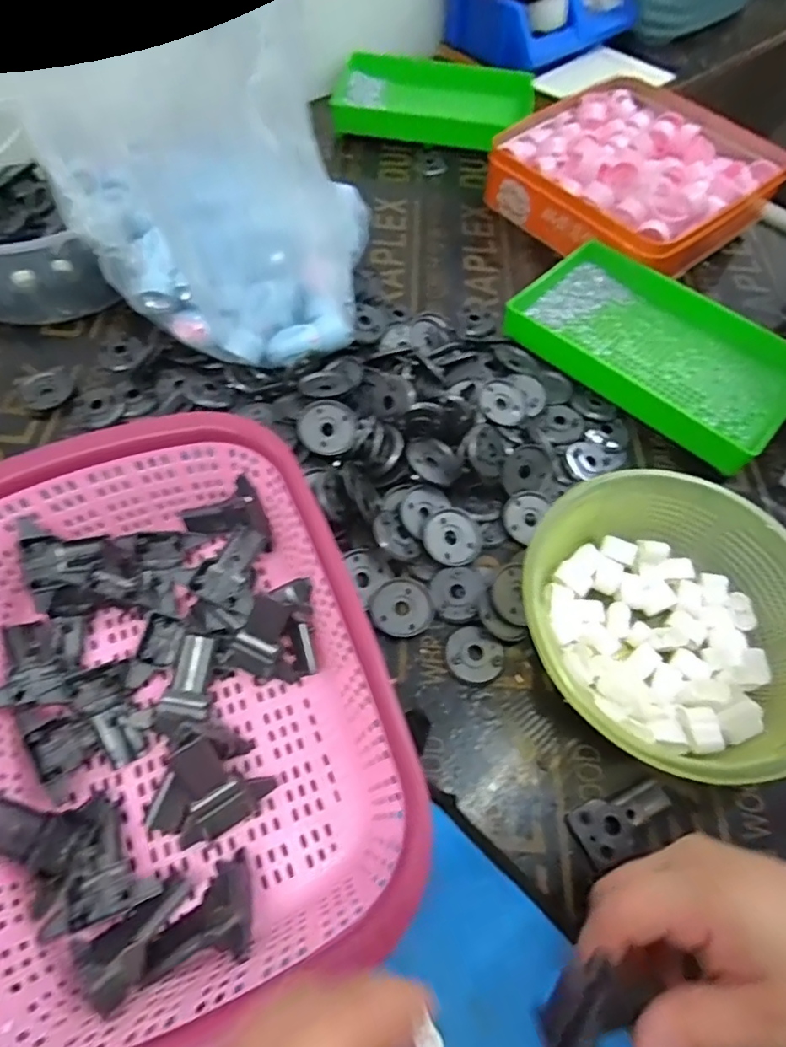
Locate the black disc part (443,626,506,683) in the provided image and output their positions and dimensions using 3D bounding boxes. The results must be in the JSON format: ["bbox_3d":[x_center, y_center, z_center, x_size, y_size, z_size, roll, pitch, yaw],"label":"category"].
[{"bbox_3d":[0.055,0.089,0.388,0.039,0.006,0.036,2,60,-3],"label":"black disc part"}]

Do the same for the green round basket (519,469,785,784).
[{"bbox_3d":[0.175,0.063,0.369,0.191,0.065,0.179,2,60,-3],"label":"green round basket"}]

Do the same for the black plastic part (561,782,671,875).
[{"bbox_3d":[0.136,0.175,0.339,0.060,0.011,0.032,-20,64,-15],"label":"black plastic part"}]

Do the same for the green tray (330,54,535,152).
[{"bbox_3d":[0.048,-0.535,0.731,0.250,0.040,0.151,10,60,2],"label":"green tray"}]

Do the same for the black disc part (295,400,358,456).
[{"bbox_3d":[-0.050,-0.074,0.434,0.044,0.004,0.043,-1,76,-10],"label":"black disc part"}]

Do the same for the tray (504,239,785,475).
[{"bbox_3d":[0.239,-0.161,0.525,0.246,0.039,0.155,40,65,17],"label":"tray"}]

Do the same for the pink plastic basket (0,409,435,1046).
[{"bbox_3d":[-0.129,0.091,0.323,0.219,0.095,0.290,-20,64,-15],"label":"pink plastic basket"}]

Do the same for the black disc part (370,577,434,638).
[{"bbox_3d":[0.007,0.058,0.399,0.042,0.004,0.042,2,60,-3],"label":"black disc part"}]

